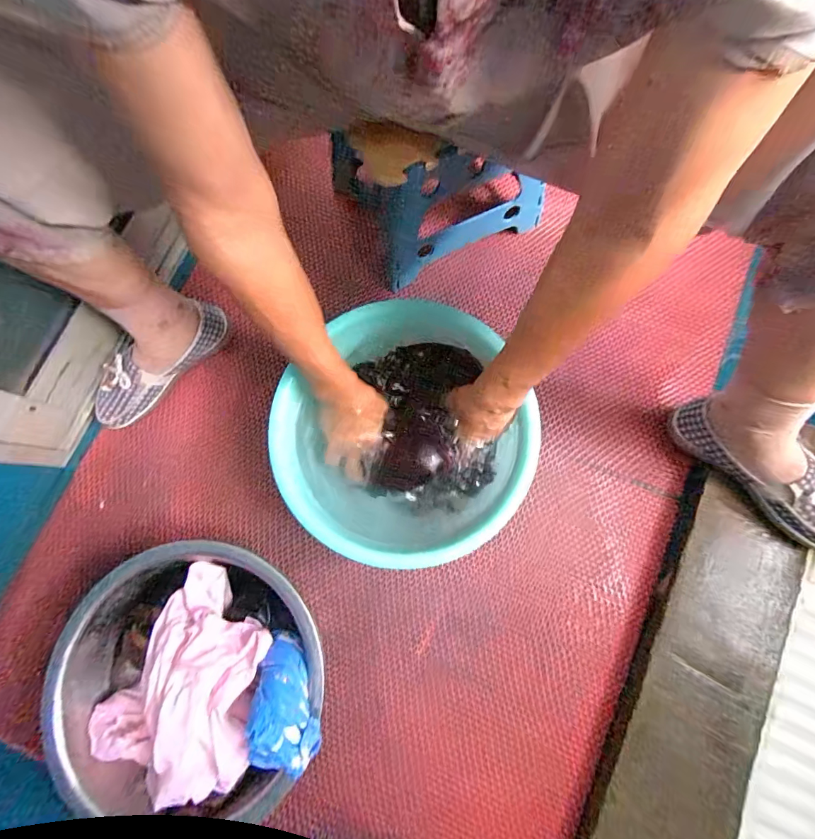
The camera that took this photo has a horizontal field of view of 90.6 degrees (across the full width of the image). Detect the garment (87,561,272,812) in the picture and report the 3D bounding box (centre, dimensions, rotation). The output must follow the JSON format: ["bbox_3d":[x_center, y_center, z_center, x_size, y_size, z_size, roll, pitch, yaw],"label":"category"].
[{"bbox_3d":[-0.255,0.323,0.489,0.189,0.084,0.218,27,83,9],"label":"garment"}]

